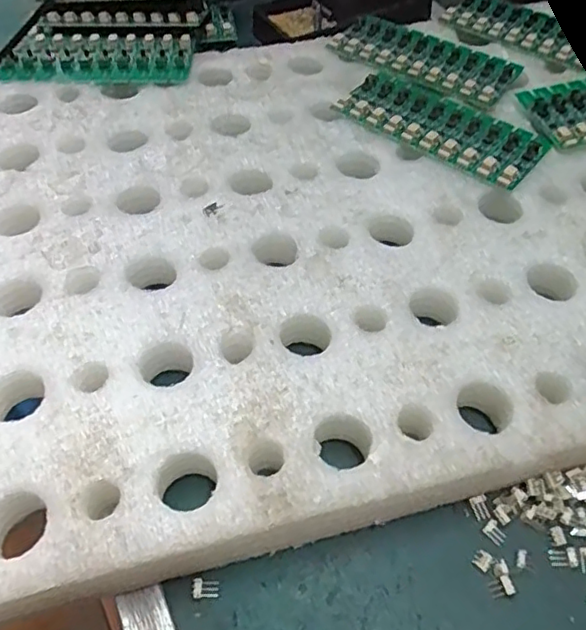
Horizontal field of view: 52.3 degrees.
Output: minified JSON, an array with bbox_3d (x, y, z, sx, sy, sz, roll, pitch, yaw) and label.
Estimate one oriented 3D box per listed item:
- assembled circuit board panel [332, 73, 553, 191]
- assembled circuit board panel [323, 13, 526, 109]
[{"bbox_3d":[0.098,-0.128,0.400,0.137,0.008,0.056,32,59,22],"label":"assembled circuit board panel"},{"bbox_3d":[0.097,-0.195,0.451,0.136,0.008,0.061,29,57,20],"label":"assembled circuit board panel"}]

